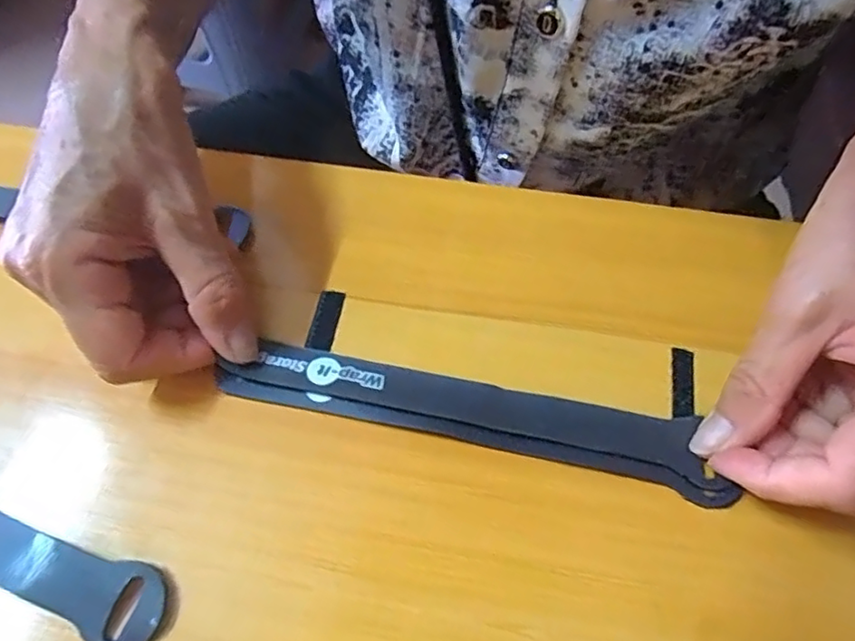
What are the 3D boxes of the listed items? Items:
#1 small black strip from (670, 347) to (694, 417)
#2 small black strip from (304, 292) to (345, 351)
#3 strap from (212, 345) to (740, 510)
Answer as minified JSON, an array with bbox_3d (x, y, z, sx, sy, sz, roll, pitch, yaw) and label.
[{"bbox_3d":[0.101,0.024,0.236,0.008,0.004,0.030,10,60,7],"label":"small black strip"},{"bbox_3d":[-0.043,0.000,0.250,0.011,0.004,0.029,8,60,6],"label":"small black strip"},{"bbox_3d":[0.015,0.034,0.229,0.191,0.005,0.028,11,60,6],"label":"strap"}]

